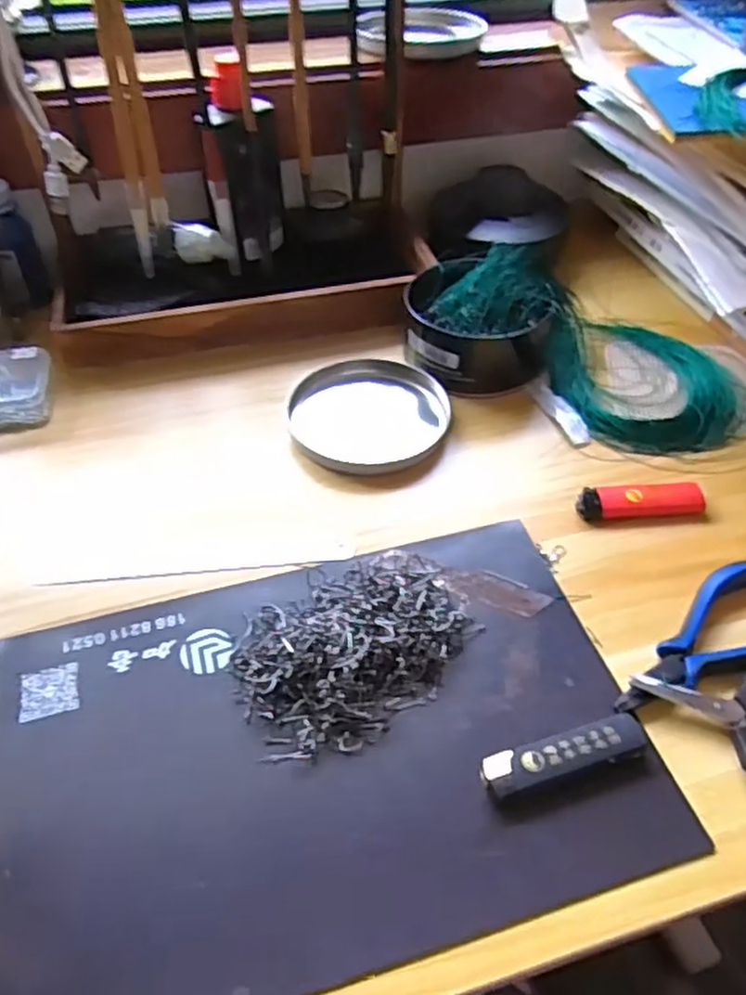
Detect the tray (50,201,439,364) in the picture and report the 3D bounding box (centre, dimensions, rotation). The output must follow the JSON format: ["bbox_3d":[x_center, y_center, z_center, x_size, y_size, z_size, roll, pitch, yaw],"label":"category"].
[{"bbox_3d":[-0.102,-0.176,0.594,0.300,0.049,0.133,-9,47,-9],"label":"tray"}]

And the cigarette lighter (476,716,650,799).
[{"bbox_3d":[0.088,0.119,0.335,0.079,0.011,0.021,-11,48,-12],"label":"cigarette lighter"}]

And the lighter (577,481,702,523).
[{"bbox_3d":[0.165,0.002,0.449,0.077,0.012,0.021,-3,47,-5],"label":"lighter"}]

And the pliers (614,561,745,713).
[{"bbox_3d":[0.170,0.073,0.379,0.119,0.013,0.054,-17,49,-17],"label":"pliers"}]

